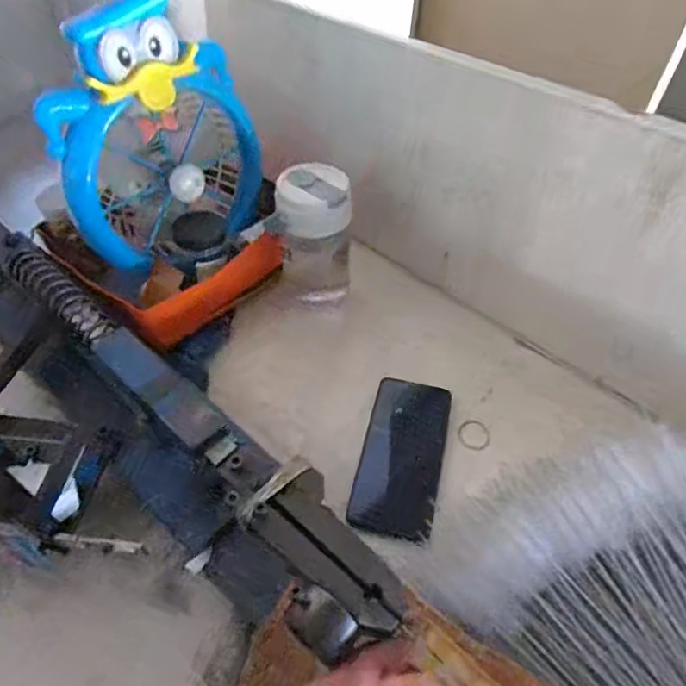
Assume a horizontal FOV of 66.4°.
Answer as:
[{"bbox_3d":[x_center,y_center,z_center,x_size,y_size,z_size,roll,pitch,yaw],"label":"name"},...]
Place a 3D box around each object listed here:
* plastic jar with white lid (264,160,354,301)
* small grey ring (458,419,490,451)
[{"bbox_3d":[-0.034,-0.118,0.603,0.081,0.157,0.075,0,49,0],"label":"plastic jar with white lid"},{"bbox_3d":[0.133,0.093,0.531,0.032,0.004,0.036,15,51,12],"label":"small grey ring"}]

